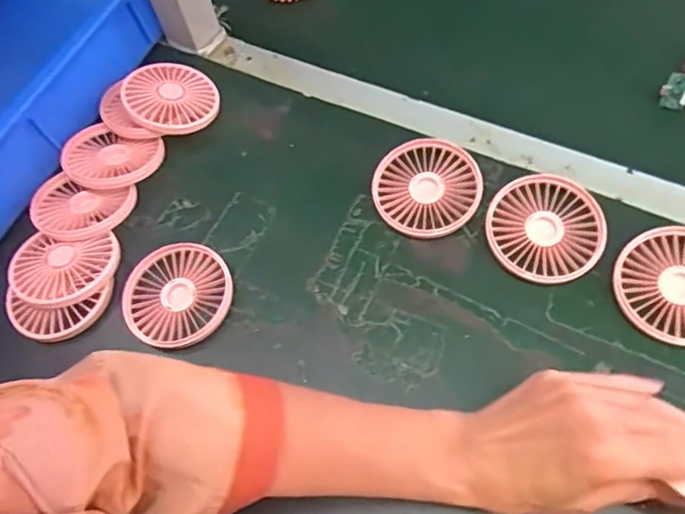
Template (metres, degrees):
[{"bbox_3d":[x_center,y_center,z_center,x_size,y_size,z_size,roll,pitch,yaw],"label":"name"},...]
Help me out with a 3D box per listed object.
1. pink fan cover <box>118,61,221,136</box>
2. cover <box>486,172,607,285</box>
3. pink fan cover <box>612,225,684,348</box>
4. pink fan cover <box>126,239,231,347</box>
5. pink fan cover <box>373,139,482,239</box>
[{"bbox_3d":[-0.163,-0.152,0.533,0.083,0.015,0.083,-27,74,-22],"label":"pink fan cover"},{"bbox_3d":[0.161,-0.022,0.445,0.088,0.022,0.085,-27,63,-8],"label":"cover"},{"bbox_3d":[0.248,0.020,0.409,0.087,0.006,0.087,-16,67,6],"label":"pink fan cover"},{"bbox_3d":[-0.134,0.032,0.459,0.086,0.015,0.087,-28,63,-8],"label":"pink fan cover"},{"bbox_3d":[0.072,-0.057,0.471,0.084,0.025,0.084,-26,63,-7],"label":"pink fan cover"}]

